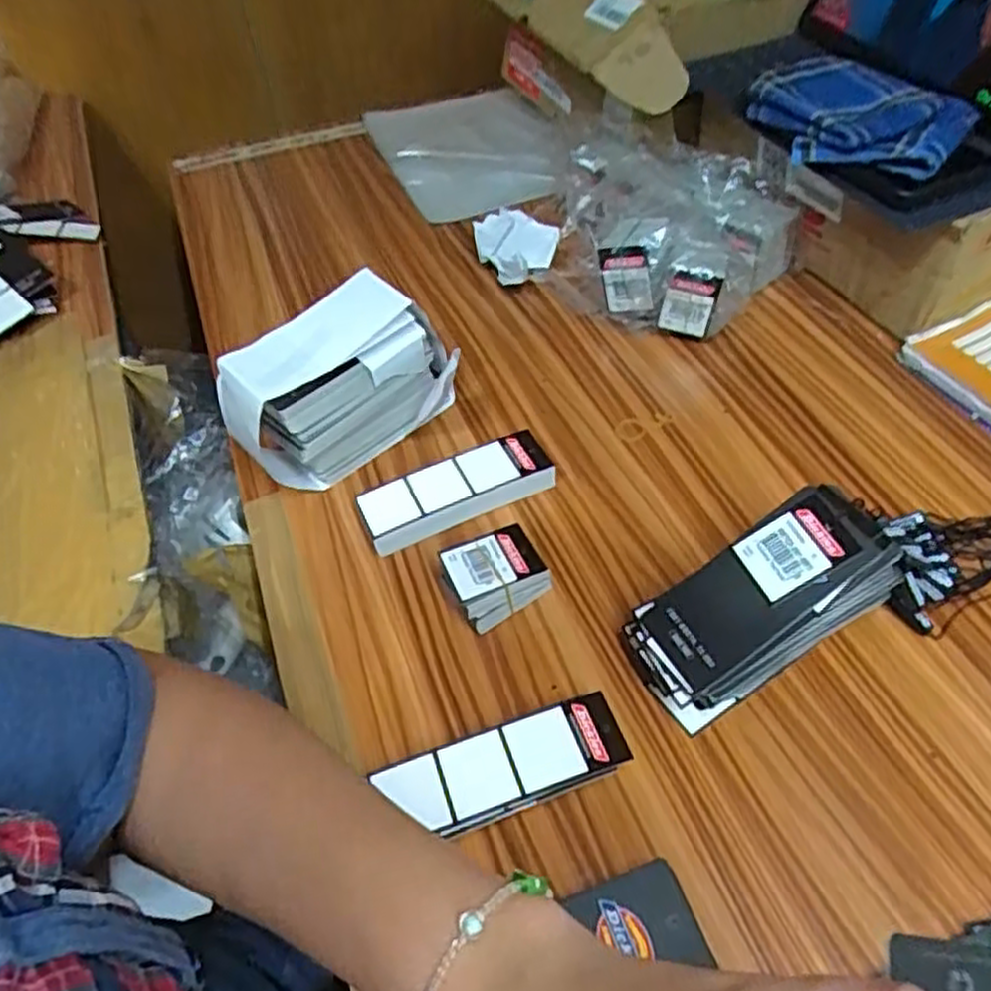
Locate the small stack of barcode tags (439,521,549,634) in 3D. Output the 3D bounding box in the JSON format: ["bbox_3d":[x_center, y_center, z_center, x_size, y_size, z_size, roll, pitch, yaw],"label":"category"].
[{"bbox_3d":[-0.001,0.047,0.433,0.052,0.037,0.038,-26,51,-17],"label":"small stack of barcode tags"}]

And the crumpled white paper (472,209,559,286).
[{"bbox_3d":[0.014,-0.201,0.632,0.064,0.047,0.045,33,59,29],"label":"crumpled white paper"}]

